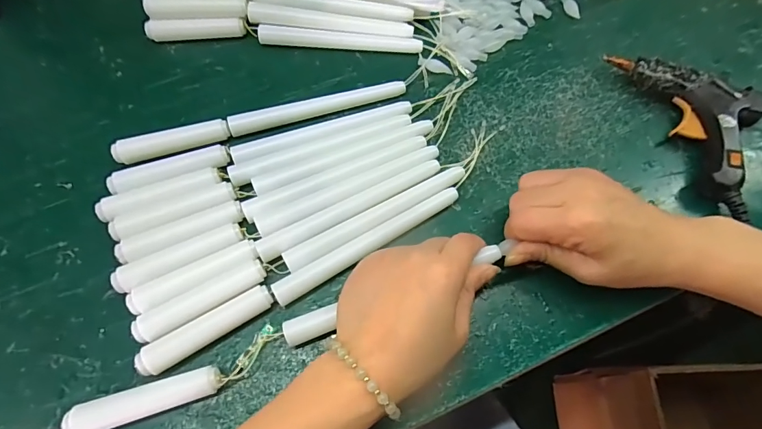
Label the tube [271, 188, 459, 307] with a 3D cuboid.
[{"bbox_3d":[-0.008,0.019,0.300,0.147,0.016,0.016,-31,70,-12],"label":"tube"}]

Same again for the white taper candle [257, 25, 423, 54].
[{"bbox_3d":[-0.037,-0.161,0.379,0.146,0.013,0.019,4,67,2],"label":"white taper candle"}]

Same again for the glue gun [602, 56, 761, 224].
[{"bbox_3d":[0.259,-0.075,0.329,0.079,0.024,0.153,-15,67,-6],"label":"glue gun"}]

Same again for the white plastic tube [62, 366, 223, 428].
[{"bbox_3d":[-0.144,0.116,0.258,0.090,0.020,0.018,-17,68,-6],"label":"white plastic tube"}]

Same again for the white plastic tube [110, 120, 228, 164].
[{"bbox_3d":[-0.165,-0.058,0.331,0.087,0.018,0.017,-15,67,-6],"label":"white plastic tube"}]

